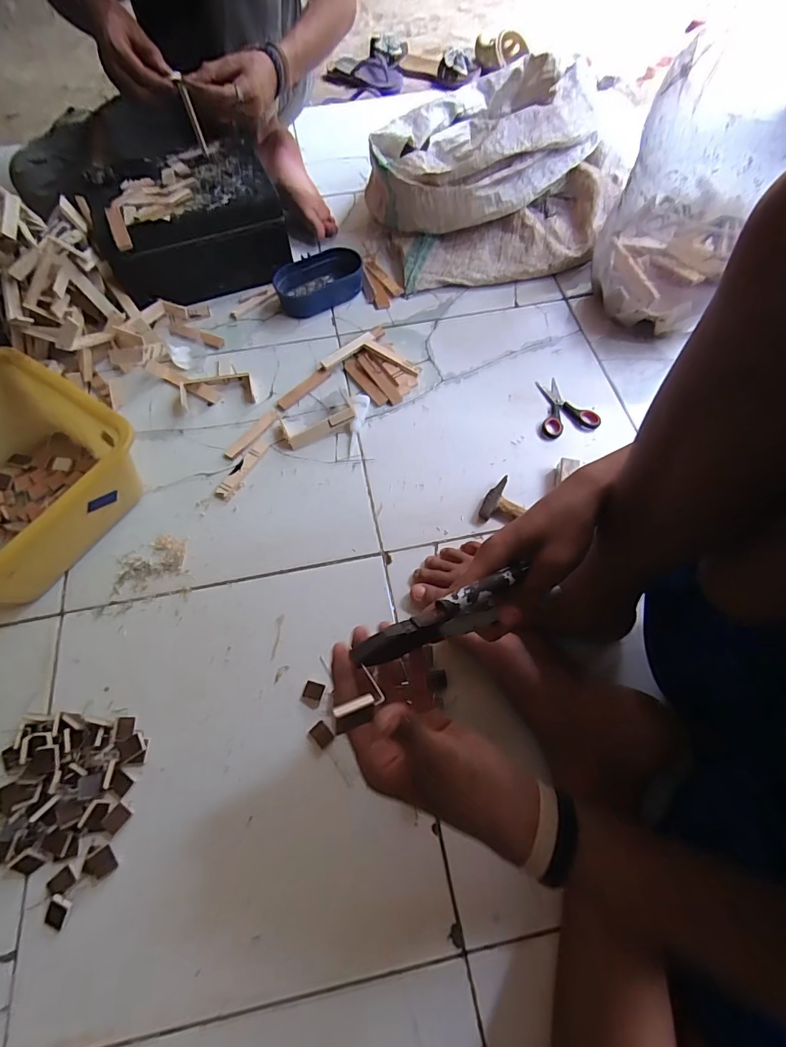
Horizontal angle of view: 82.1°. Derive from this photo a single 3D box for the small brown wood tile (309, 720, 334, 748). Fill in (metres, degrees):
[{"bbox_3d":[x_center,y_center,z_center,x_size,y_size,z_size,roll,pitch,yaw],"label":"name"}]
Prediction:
[{"bbox_3d":[-0.076,0.225,0.482,0.023,0.005,0.019,40,70,18],"label":"small brown wood tile"}]

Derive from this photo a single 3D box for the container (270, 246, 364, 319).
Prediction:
[{"bbox_3d":[-0.124,-0.410,0.771,0.148,0.053,0.092,-16,64,-7],"label":"container"}]

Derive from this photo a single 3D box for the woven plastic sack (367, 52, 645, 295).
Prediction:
[{"bbox_3d":[0.164,-0.628,0.806,0.424,0.178,0.410,-17,65,-8],"label":"woven plastic sack"}]

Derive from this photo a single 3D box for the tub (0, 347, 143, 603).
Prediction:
[{"bbox_3d":[-0.475,-0.048,0.555,0.250,0.125,0.263,30,68,14],"label":"tub"}]

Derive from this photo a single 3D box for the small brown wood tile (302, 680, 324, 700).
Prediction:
[{"bbox_3d":[-0.088,0.185,0.500,0.022,0.007,0.018,15,65,8],"label":"small brown wood tile"}]

